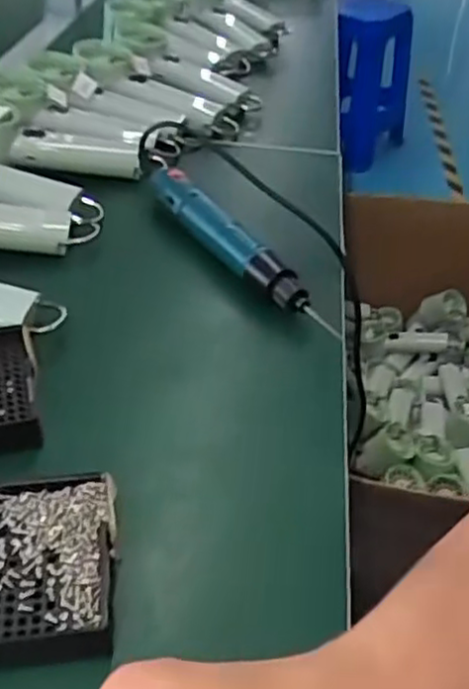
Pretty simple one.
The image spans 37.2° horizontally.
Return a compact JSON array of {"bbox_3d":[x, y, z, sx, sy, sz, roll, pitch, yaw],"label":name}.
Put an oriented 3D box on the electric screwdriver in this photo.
[{"bbox_3d":[0.002,-0.077,0.542,0.027,0.027,0.235,-21,46,-28],"label":"electric screwdriver"}]

